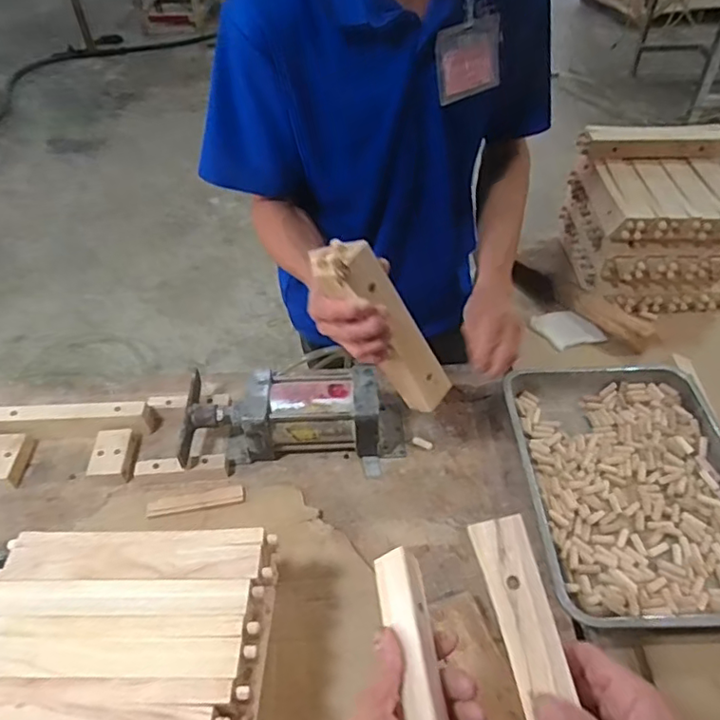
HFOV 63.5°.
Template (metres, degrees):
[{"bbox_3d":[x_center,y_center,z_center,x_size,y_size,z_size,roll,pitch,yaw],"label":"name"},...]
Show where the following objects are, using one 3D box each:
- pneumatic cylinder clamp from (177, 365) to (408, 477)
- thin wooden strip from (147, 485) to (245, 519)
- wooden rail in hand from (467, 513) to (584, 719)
[{"bbox_3d":[-0.092,0.087,0.828,0.309,0.107,0.116,-1,46,1],"label":"pneumatic cylinder clamp"},{"bbox_3d":[-0.221,0.191,0.786,0.127,0.004,0.026,-8,46,-6],"label":"thin wooden strip"},{"bbox_3d":[0.126,0.230,0.384,0.039,0.018,0.245,-9,65,-7],"label":"wooden rail in hand"}]

